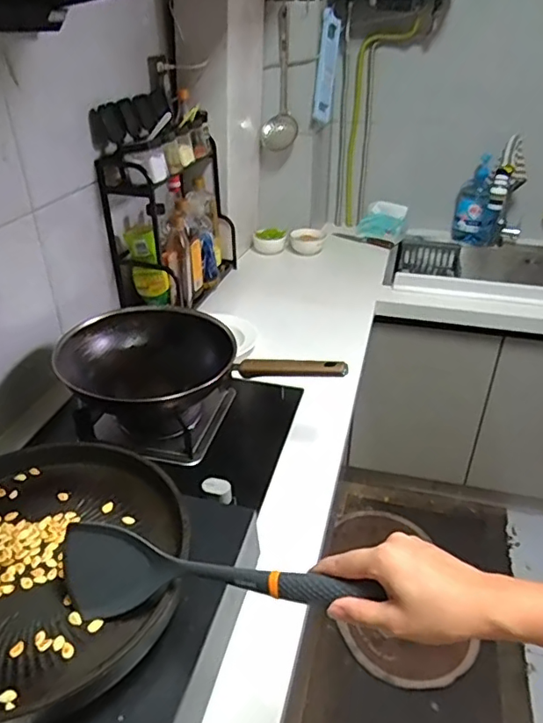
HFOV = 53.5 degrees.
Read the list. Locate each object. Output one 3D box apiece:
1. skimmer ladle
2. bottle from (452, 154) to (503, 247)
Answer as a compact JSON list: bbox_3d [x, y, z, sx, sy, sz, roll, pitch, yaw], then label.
[{"bbox_3d":[0.019,-0.748,1.444,0.095,0.330,0.070,-1,33,0],"label":"skimmer ladle"},{"bbox_3d":[0.651,-0.486,1.687,0.140,0.290,0.089,11,35,17],"label":"bottle"}]

